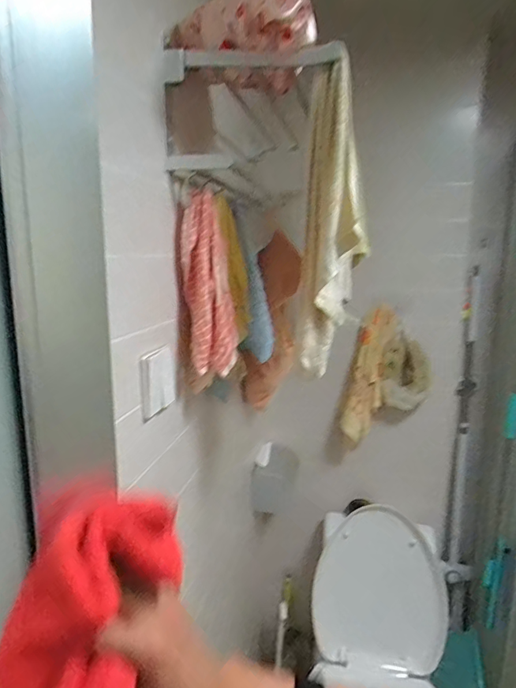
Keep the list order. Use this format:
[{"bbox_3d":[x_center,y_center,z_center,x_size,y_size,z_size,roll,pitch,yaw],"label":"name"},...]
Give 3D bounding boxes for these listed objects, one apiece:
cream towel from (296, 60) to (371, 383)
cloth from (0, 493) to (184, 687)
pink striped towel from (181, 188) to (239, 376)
[{"bbox_3d":[0.106,-0.172,0.653,0.091,0.412,0.092,1,12,5],"label":"cream towel"},{"bbox_3d":[-0.114,0.190,0.335,0.063,0.146,0.142,4,12,20],"label":"cloth"},{"bbox_3d":[-0.078,-0.095,0.724,0.083,0.265,0.083,-1,12,-3],"label":"pink striped towel"}]

